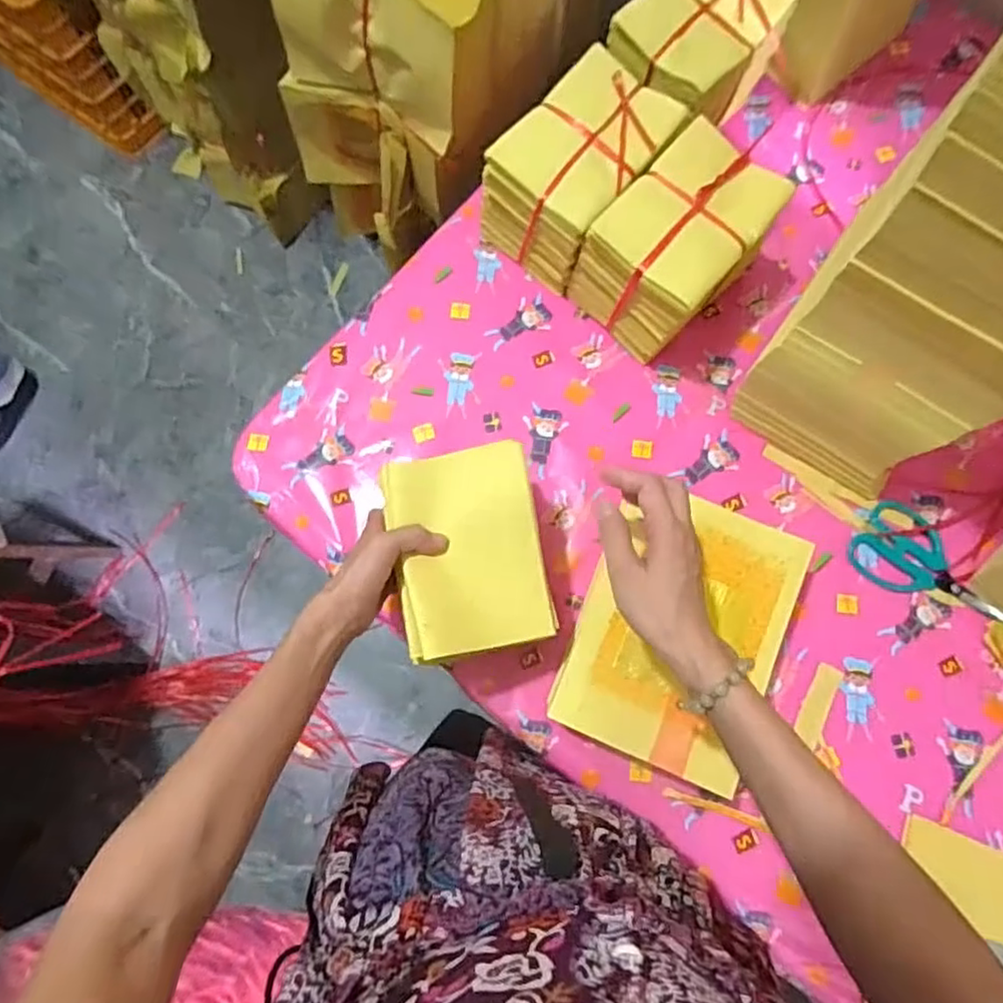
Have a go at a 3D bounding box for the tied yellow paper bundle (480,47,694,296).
[{"bbox_3d":[0.084,-0.336,0.682,0.125,0.139,0.174,41,81,9],"label":"tied yellow paper bundle"}]

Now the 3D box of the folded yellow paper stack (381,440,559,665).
[{"bbox_3d":[-0.027,0.040,0.529,0.118,0.031,0.158,-11,77,-2],"label":"folded yellow paper stack"}]

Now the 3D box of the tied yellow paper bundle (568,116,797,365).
[{"bbox_3d":[0.176,-0.253,0.662,0.167,0.134,0.123,-42,80,-8],"label":"tied yellow paper bundle"}]

